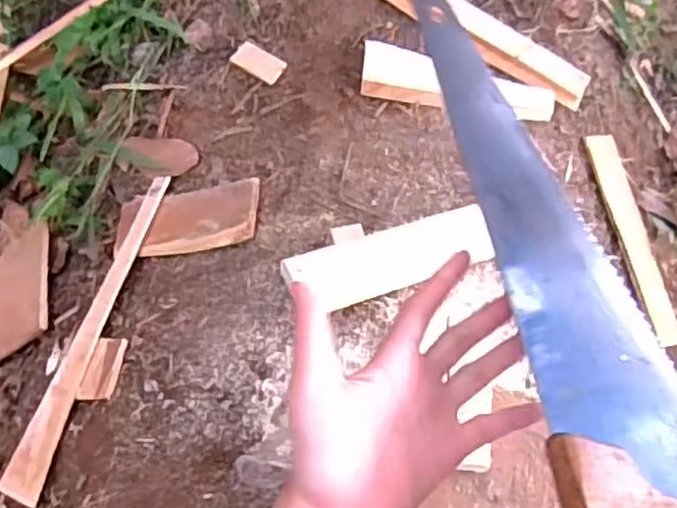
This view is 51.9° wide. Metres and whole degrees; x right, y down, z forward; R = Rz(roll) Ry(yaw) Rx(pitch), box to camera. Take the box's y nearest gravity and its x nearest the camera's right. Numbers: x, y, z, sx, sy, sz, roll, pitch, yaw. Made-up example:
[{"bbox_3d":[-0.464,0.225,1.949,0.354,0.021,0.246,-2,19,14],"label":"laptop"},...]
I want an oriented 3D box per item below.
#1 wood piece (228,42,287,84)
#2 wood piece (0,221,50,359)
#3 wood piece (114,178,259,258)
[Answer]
[{"bbox_3d":[-0.107,-0.257,0.934,0.079,0.010,0.039,36,81,24],"label":"wood piece"},{"bbox_3d":[-0.415,0.048,0.898,0.107,0.011,0.175,-32,51,16],"label":"wood piece"},{"bbox_3d":[-0.188,-0.041,0.851,0.189,0.013,0.086,-7,62,18],"label":"wood piece"}]

